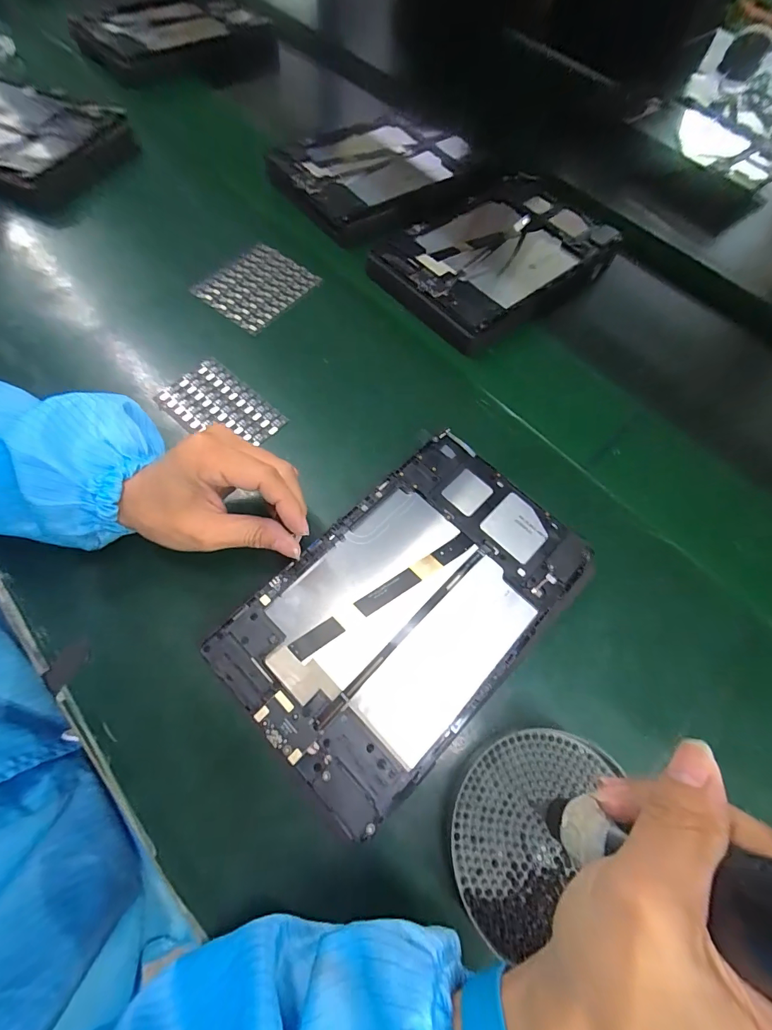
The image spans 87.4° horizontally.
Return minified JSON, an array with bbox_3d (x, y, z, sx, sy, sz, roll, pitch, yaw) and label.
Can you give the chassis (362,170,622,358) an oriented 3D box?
[{"bbox_3d":[0.120,-0.278,0.425,0.258,0.023,0.158,-38,73,-17],"label":"chassis"}]

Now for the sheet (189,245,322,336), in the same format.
[{"bbox_3d":[-0.127,-0.227,0.400,0.086,0.006,0.094,35,69,12],"label":"sheet"}]

